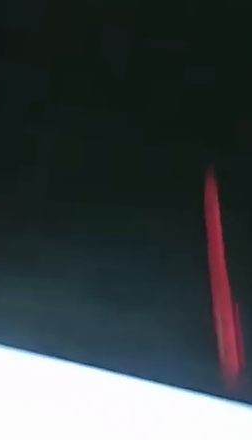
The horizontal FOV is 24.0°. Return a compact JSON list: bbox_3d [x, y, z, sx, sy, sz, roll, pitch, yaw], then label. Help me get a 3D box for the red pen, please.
[{"bbox_3d":[0.058,0.029,0.361,0.015,0.009,0.136,-1,64,-2],"label":"red pen"}]

